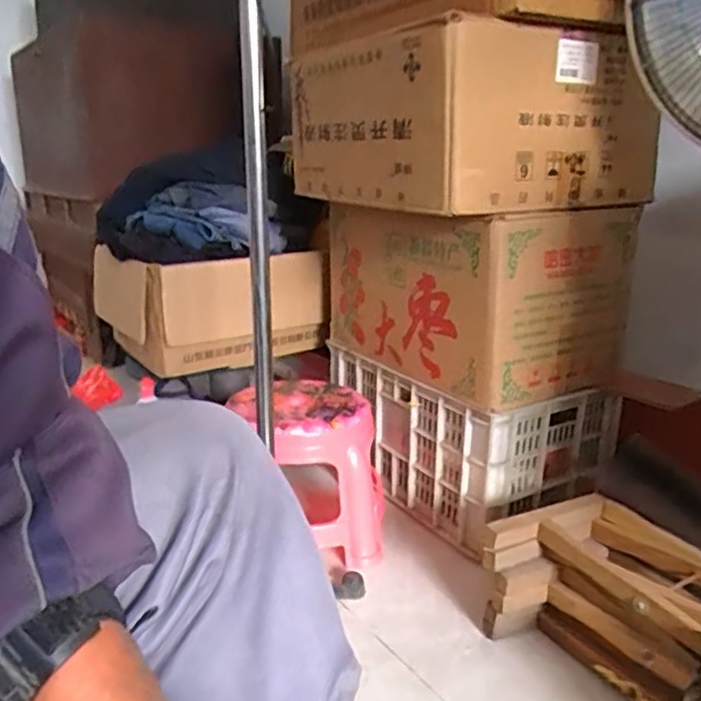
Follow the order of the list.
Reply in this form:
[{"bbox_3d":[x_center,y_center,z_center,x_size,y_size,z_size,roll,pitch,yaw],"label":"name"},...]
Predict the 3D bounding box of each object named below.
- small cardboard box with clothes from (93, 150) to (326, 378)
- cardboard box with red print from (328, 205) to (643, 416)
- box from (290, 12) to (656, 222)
[{"bbox_3d":[-0.302,-0.201,1.414,0.476,0.421,0.286,-4,16,-18],"label":"small cardboard box with clothes"},{"bbox_3d":[0.227,-0.119,1.237,0.374,0.290,0.500,-7,17,-24],"label":"cardboard box with red print"},{"bbox_3d":[0.193,-0.381,1.132,0.424,0.242,0.536,-8,18,-29],"label":"box"}]

